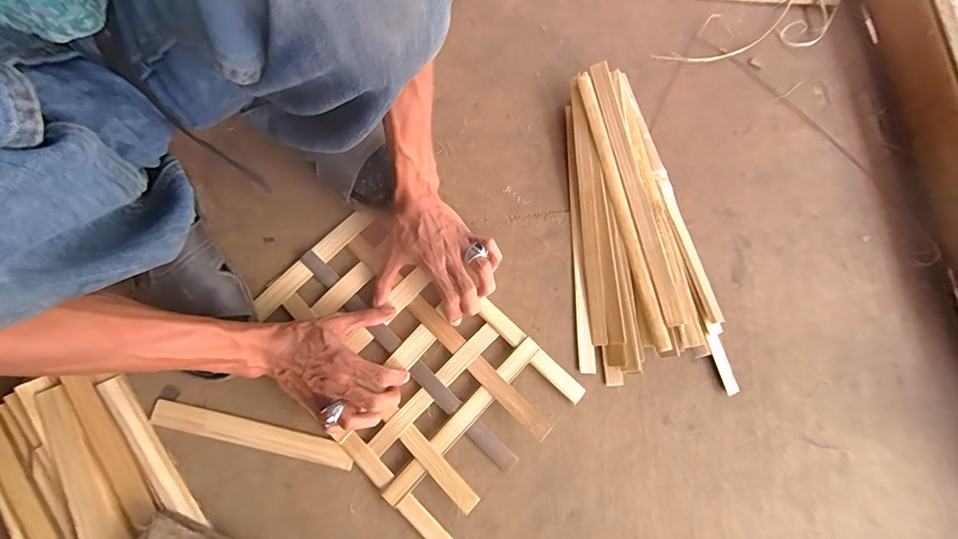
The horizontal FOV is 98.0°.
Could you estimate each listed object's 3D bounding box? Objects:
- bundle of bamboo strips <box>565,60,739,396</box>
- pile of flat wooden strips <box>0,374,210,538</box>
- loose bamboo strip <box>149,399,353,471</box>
[{"bbox_3d":[0.170,-0.053,0.500,0.164,0.033,0.402,-11,77,-4],"label":"bundle of bamboo strips"},{"bbox_3d":[-0.384,0.235,0.417,0.127,0.039,0.285,-34,79,-9],"label":"pile of flat wooden strips"},{"bbox_3d":[-0.249,0.181,0.458,0.224,0.007,0.026,12,76,2],"label":"loose bamboo strip"}]

